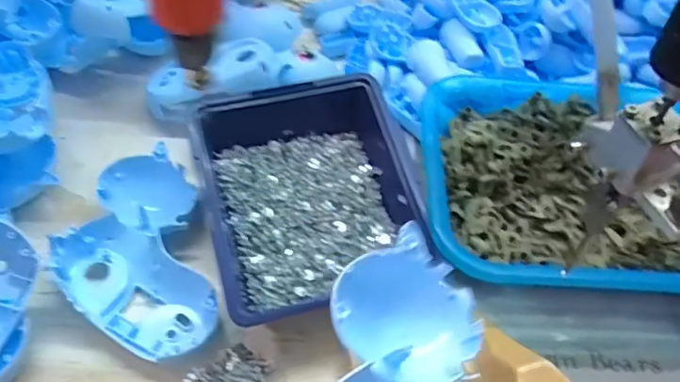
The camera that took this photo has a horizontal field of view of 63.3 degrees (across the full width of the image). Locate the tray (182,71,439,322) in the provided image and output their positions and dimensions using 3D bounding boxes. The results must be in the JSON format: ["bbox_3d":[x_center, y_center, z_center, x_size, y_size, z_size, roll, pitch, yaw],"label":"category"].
[{"bbox_3d":[-0.028,-0.002,0.397,0.135,0.060,0.159,-12,57,-12],"label":"tray"}]

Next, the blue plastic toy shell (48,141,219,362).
[{"bbox_3d":[-0.143,0.041,0.384,0.092,0.027,0.156,-11,57,-12],"label":"blue plastic toy shell"}]

